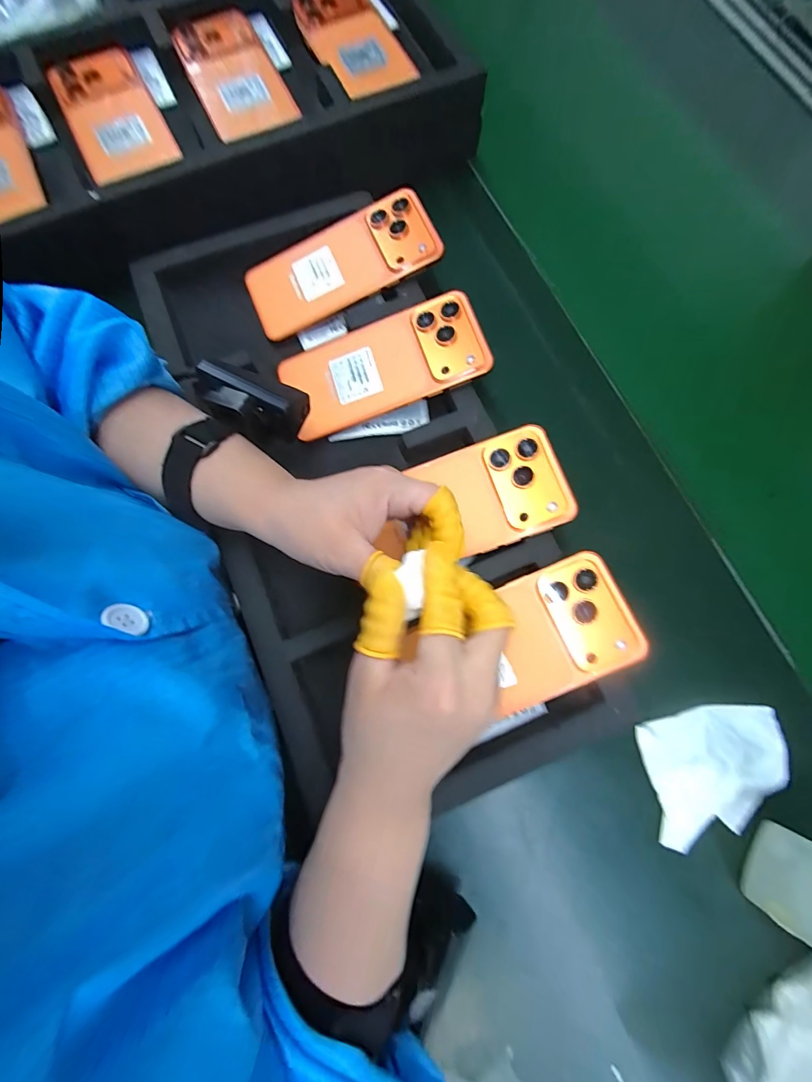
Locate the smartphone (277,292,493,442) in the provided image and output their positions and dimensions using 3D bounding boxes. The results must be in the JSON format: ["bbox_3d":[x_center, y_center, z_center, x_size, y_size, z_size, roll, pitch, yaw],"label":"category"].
[{"bbox_3d":[-0.017,-0.141,0.329,0.157,0.011,0.076,-19,81,6],"label":"smartphone"}]

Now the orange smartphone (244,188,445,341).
[{"bbox_3d":[-0.056,-0.234,0.352,0.164,0.010,0.072,-23,84,7],"label":"orange smartphone"}]

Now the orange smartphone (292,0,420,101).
[{"bbox_3d":[-0.045,-0.461,0.383,0.077,0.015,0.163,-24,76,-9],"label":"orange smartphone"}]

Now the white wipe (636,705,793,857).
[{"bbox_3d":[0.217,0.157,0.287,0.102,0.013,0.076,-13,71,-7],"label":"white wipe"}]

